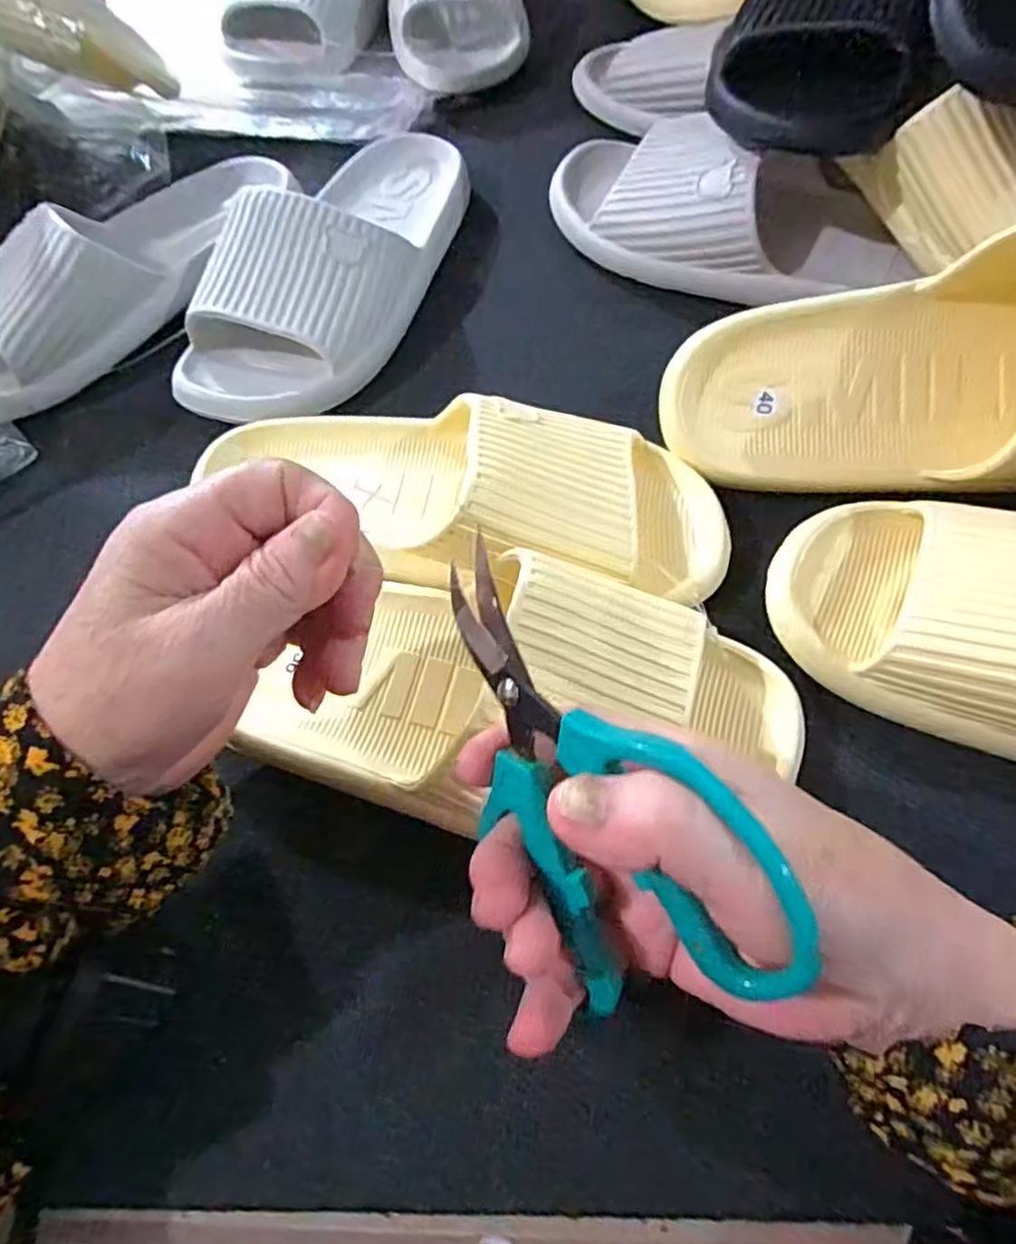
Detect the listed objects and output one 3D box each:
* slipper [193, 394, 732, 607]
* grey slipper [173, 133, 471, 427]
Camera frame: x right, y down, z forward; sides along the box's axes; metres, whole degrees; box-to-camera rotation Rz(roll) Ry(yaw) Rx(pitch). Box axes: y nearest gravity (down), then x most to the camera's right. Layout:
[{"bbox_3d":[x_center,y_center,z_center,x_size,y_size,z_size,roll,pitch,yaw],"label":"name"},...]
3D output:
[{"bbox_3d":[-0.025,-0.066,0.313,0.248,0.057,0.097,7,63,8],"label":"slipper"},{"bbox_3d":[-0.100,-0.223,0.410,0.099,0.062,0.256,20,65,14],"label":"grey slipper"}]

